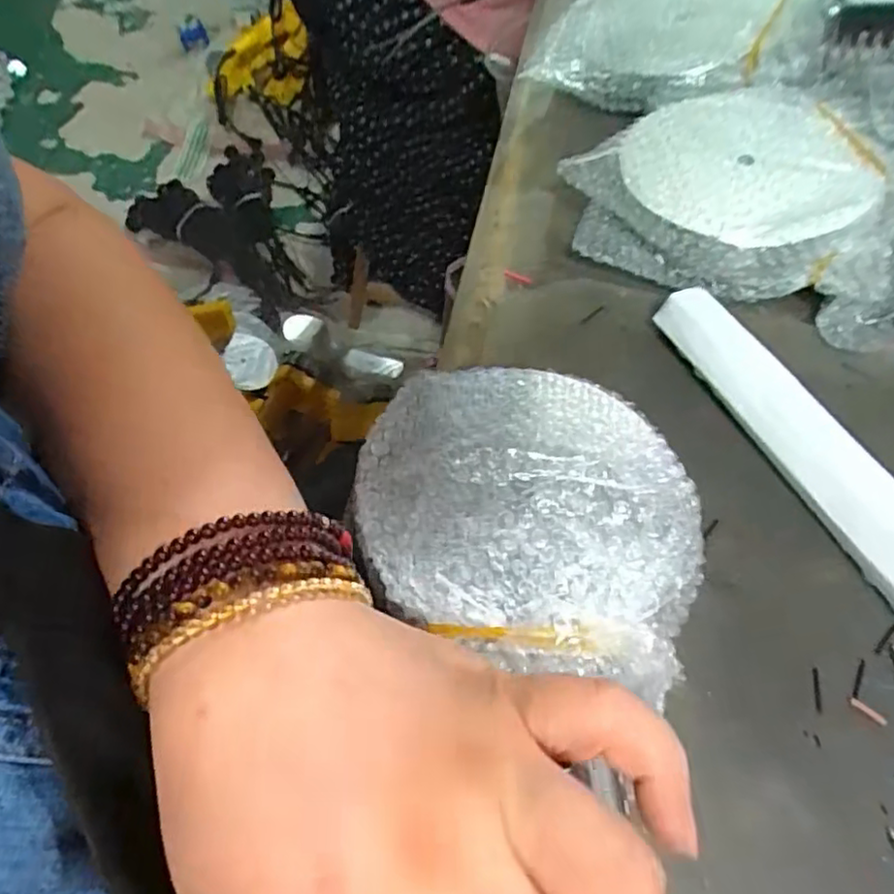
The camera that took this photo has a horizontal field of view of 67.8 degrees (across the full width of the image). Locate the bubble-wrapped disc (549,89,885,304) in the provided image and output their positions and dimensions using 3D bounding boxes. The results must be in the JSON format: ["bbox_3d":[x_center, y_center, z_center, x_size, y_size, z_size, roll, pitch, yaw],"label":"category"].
[{"bbox_3d":[0.128,-0.130,0.331,0.133,0.036,0.119,-3,57,-1],"label":"bubble-wrapped disc"}]

